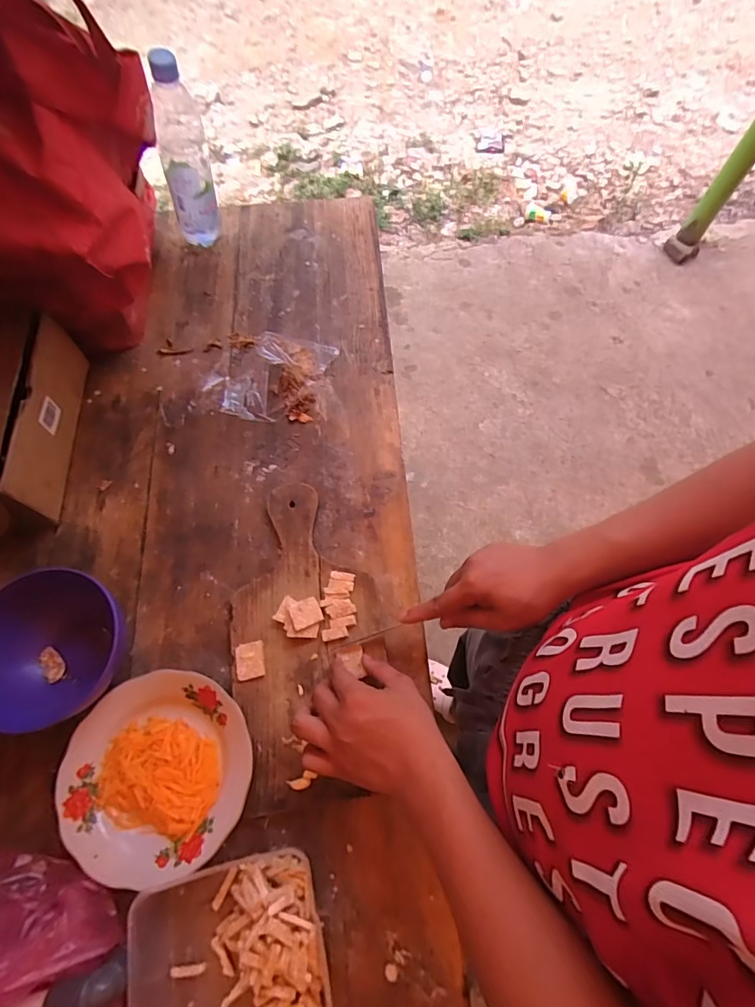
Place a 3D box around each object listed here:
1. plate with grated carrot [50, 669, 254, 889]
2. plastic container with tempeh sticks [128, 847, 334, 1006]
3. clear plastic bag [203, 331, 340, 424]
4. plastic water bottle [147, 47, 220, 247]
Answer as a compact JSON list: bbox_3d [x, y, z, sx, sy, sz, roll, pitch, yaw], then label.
[{"bbox_3d":[-0.217,0.264,0.455,0.179,0.029,0.170,1,69,-2],"label":"plate with grated carrot"},{"bbox_3d":[-0.127,0.412,0.391,0.166,0.045,0.176,-14,70,-8],"label":"plastic container with tempeh sticks"},{"bbox_3d":[-0.146,-0.178,0.615,0.154,0.060,0.129,8,69,1],"label":"clear plastic bag"},{"bbox_3d":[-0.264,-0.467,0.626,0.069,0.236,0.054,-18,71,-9],"label":"plastic water bottle"}]

